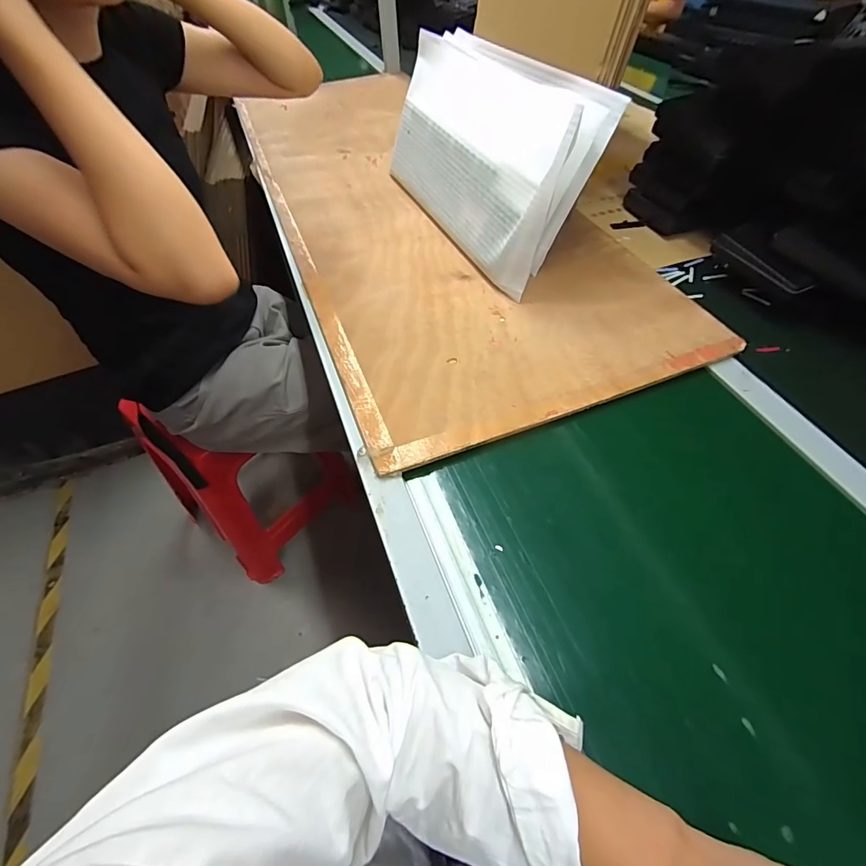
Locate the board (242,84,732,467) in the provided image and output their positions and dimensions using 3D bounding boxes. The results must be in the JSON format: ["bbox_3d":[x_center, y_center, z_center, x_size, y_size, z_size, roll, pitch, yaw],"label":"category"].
[{"bbox_3d":[-0.051,-0.469,0.836,0.475,0.020,1.186,-18,55,-12],"label":"board"}]

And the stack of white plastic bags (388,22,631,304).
[{"bbox_3d":[0.069,-0.447,0.686,0.095,0.244,0.499,-1,47,-33],"label":"stack of white plastic bags"}]

